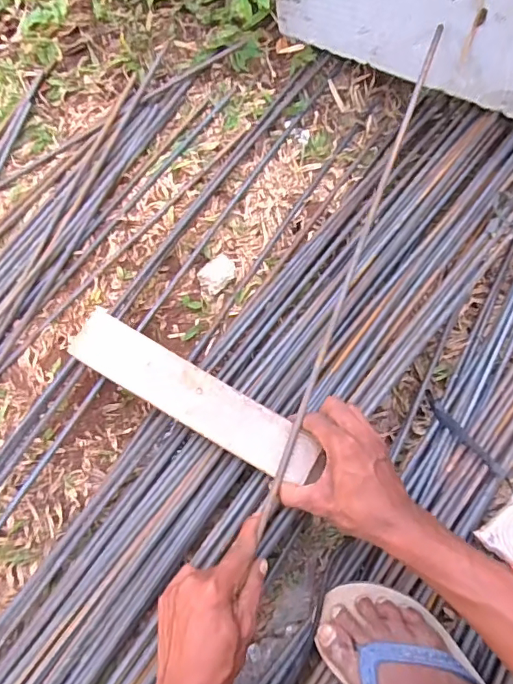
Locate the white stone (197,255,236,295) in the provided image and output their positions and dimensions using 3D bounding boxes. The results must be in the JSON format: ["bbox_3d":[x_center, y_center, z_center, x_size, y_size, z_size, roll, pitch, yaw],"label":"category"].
[{"bbox_3d":[-0.049,-0.085,0.623,0.048,0.030,0.034,-32,80,-12],"label":"white stone"}]

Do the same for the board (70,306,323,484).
[{"bbox_3d":[-0.065,0.055,0.498,0.273,0.011,0.058,30,74,7],"label":"board"}]

